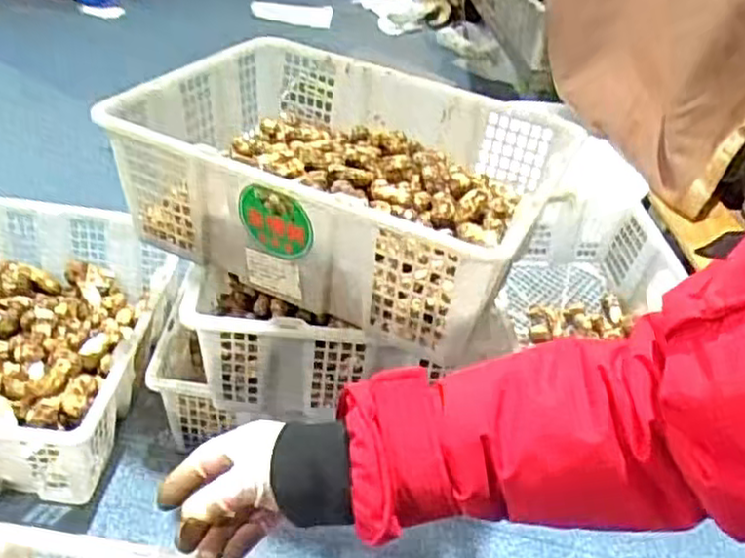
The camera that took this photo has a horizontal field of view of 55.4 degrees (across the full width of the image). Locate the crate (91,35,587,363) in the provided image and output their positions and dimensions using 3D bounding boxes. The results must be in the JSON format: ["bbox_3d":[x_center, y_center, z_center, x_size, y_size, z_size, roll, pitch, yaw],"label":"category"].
[{"bbox_3d":[-0.036,-0.122,0.852,0.473,0.165,0.363,21,38,17],"label":"crate"}]

